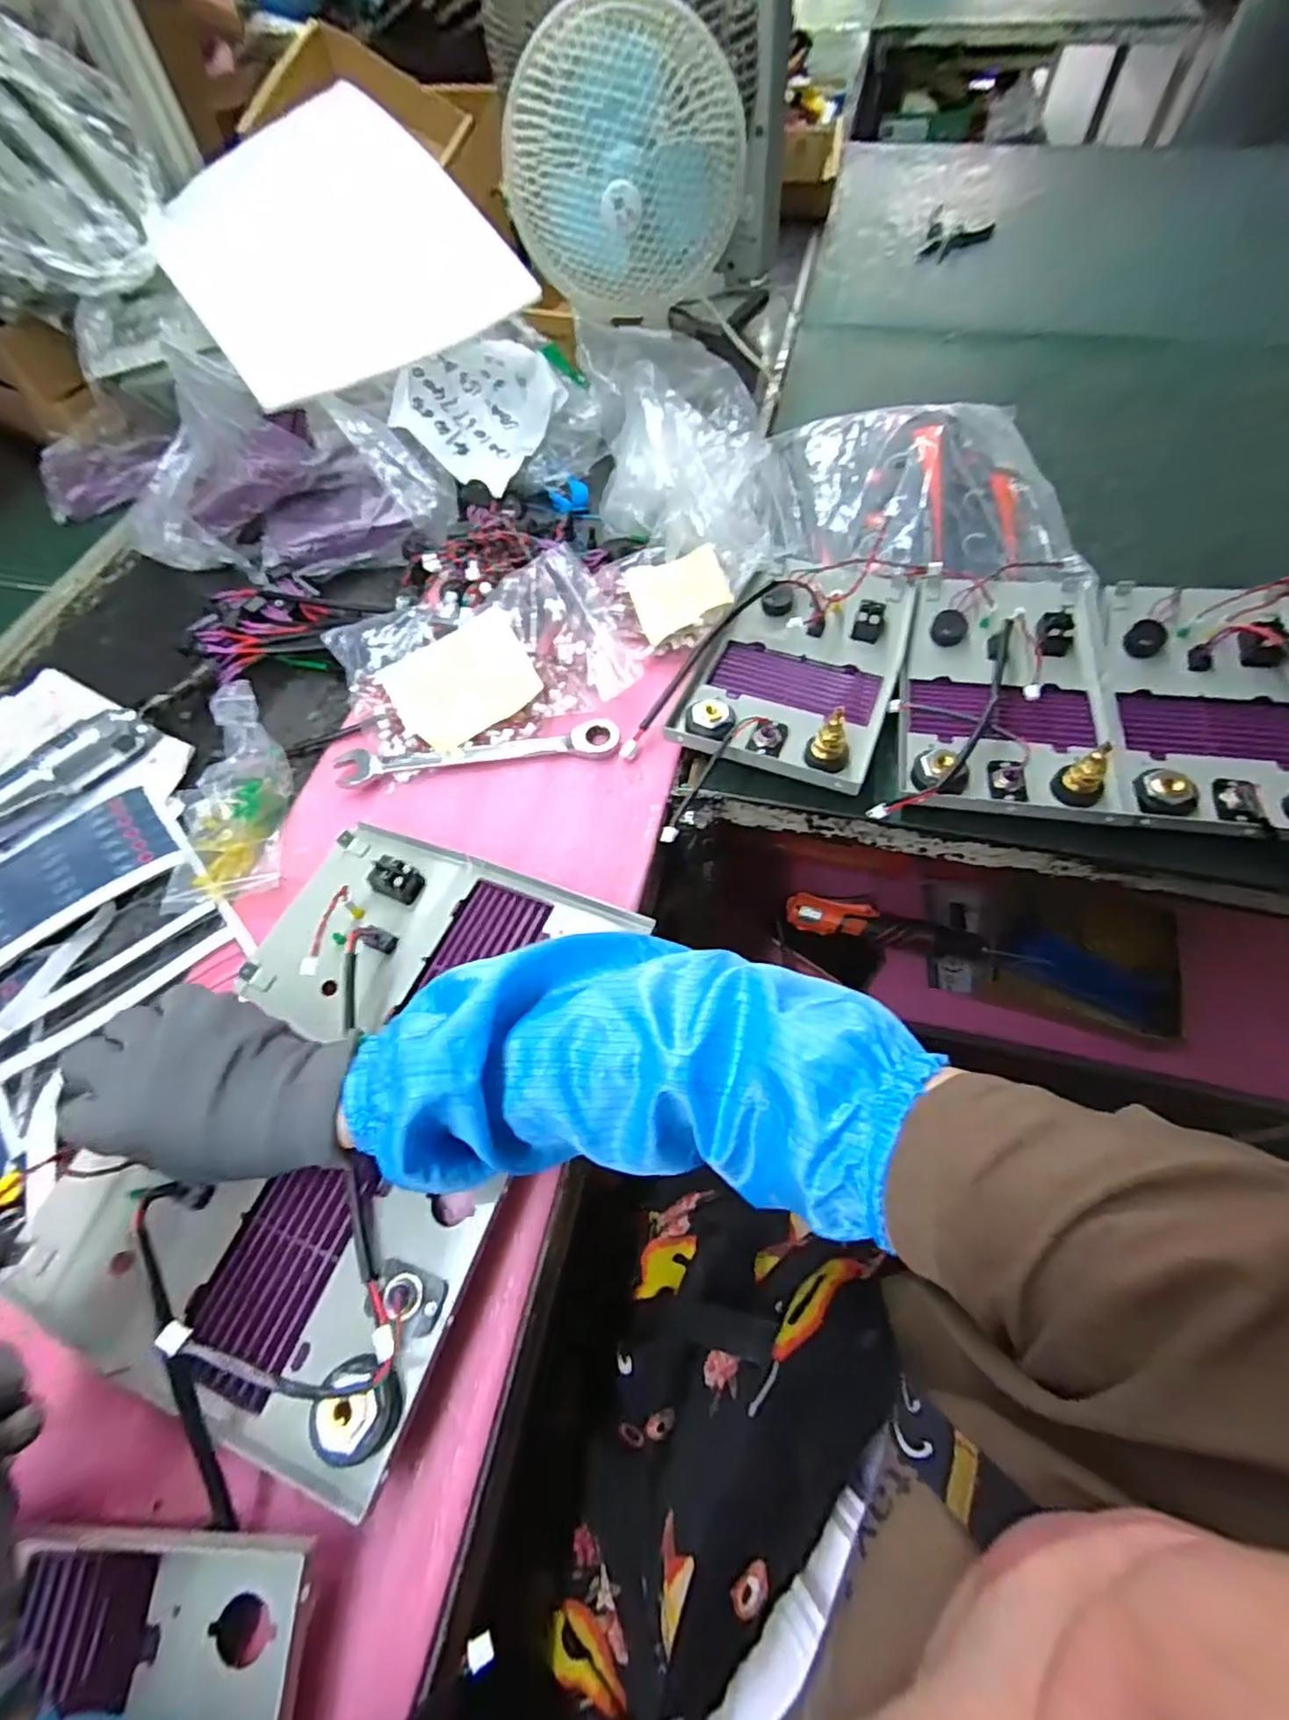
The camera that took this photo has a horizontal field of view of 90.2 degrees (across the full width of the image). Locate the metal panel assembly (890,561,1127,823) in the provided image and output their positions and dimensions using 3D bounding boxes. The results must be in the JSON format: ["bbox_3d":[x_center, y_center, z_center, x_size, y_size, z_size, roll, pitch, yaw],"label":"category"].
[{"bbox_3d":[0.280,-0.144,0.502,0.147,0.046,0.269,12,62,10],"label":"metal panel assembly"}]

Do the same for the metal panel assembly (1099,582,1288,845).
[{"bbox_3d":[0.423,-0.112,0.476,0.160,0.053,0.238,14,62,10],"label":"metal panel assembly"}]

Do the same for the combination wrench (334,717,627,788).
[{"bbox_3d":[-0.133,-0.088,0.506,0.223,0.016,0.033,-7,59,0],"label":"combination wrench"}]

